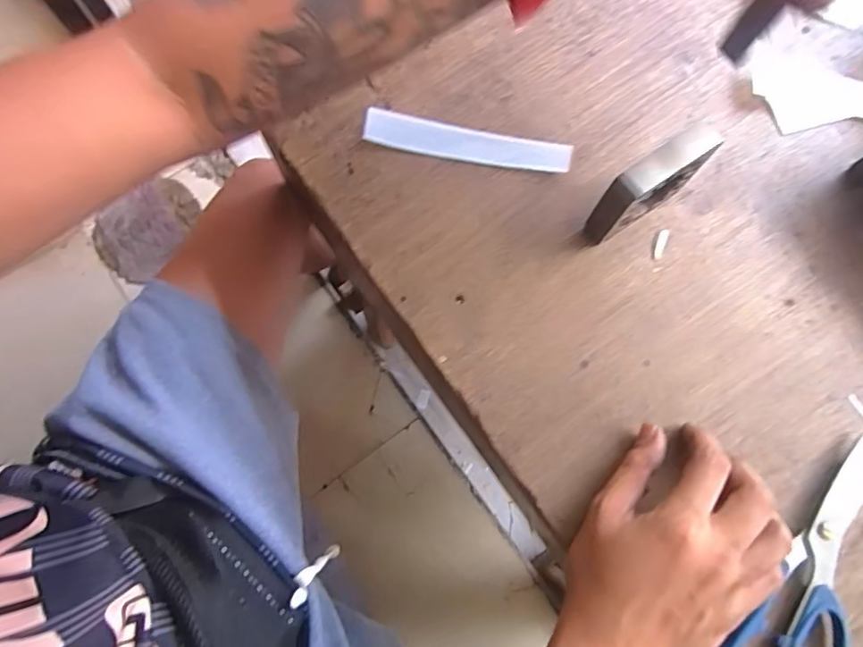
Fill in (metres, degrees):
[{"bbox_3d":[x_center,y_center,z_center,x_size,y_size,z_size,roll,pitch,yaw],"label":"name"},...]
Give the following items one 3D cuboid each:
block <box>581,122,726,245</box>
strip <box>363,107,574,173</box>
[{"bbox_3d":[0.142,-0.088,0.360,0.080,0.084,0.018,-33,77,-7],"label":"block"},{"bbox_3d":[0.027,-0.137,0.409,0.155,0.012,0.028,10,76,4],"label":"strip"}]

